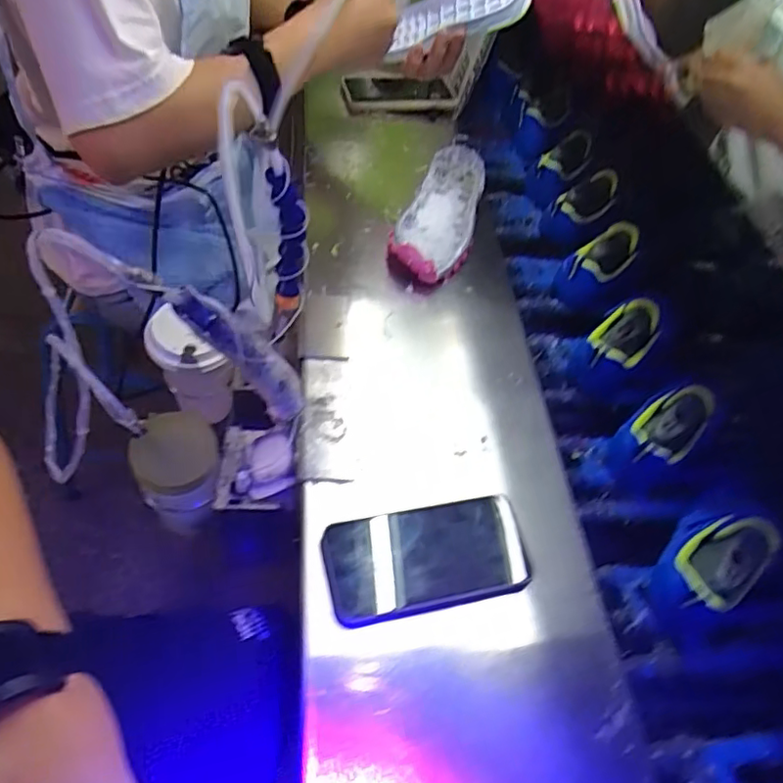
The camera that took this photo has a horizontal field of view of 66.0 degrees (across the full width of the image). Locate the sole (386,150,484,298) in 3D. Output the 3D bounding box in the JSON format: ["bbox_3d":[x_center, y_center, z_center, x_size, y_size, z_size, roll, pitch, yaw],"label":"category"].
[{"bbox_3d":[0.065,-0.227,0.736,0.092,0.040,0.286,22,54,-5],"label":"sole"}]

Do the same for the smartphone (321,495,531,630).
[{"bbox_3d":[0.030,0.131,0.477,0.160,0.014,0.080,-8,59,-16],"label":"smartphone"}]

